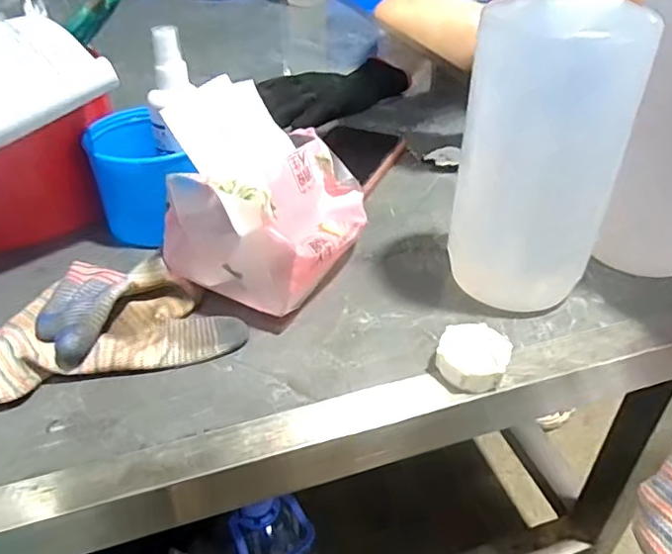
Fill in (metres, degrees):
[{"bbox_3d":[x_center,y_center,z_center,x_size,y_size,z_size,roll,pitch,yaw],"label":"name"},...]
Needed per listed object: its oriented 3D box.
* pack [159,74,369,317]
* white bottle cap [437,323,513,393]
[{"bbox_3d":[-0.041,-0.054,0.371,0.104,0.113,0.119,17,38,18],"label":"pack"},{"bbox_3d":[0.076,0.045,0.322,0.037,0.019,0.038,2,36,-2],"label":"white bottle cap"}]

